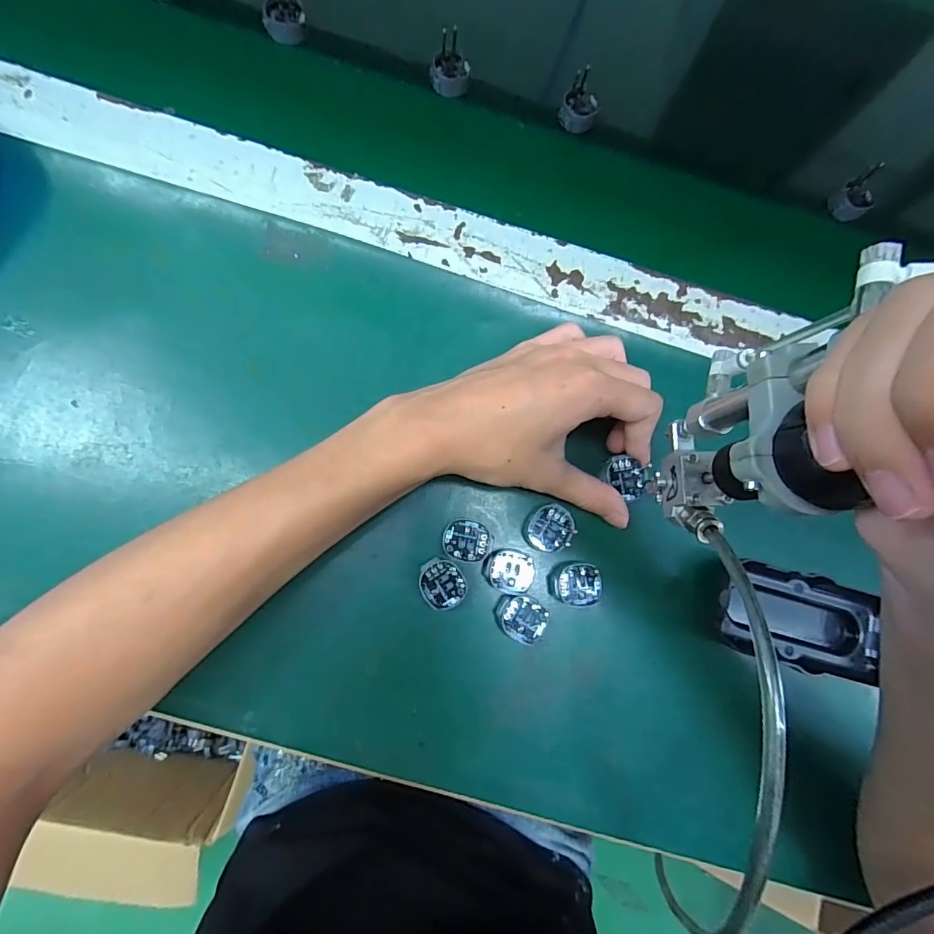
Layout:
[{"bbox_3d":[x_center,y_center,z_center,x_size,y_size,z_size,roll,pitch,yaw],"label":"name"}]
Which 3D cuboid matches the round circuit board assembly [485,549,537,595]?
[{"bbox_3d":[0.025,0.060,0.264,0.029,0.004,0.024,22,81,-1],"label":"round circuit board assembly"}]

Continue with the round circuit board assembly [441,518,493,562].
[{"bbox_3d":[0.001,0.042,0.264,0.027,0.004,0.023,10,81,-3],"label":"round circuit board assembly"}]

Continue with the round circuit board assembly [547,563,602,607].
[{"bbox_3d":[0.063,0.068,0.267,0.031,0.005,0.024,4,81,-4],"label":"round circuit board assembly"}]

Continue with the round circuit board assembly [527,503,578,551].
[{"bbox_3d":[0.049,0.035,0.270,0.027,0.004,0.025,1,82,-4],"label":"round circuit board assembly"}]

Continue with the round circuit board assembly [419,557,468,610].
[{"bbox_3d":[-0.014,0.066,0.261,0.024,0.004,0.028,-34,86,-8],"label":"round circuit board assembly"}]

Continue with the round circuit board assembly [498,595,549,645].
[{"bbox_3d":[0.032,0.086,0.262,0.029,0.004,0.024,29,81,0],"label":"round circuit board assembly"}]

